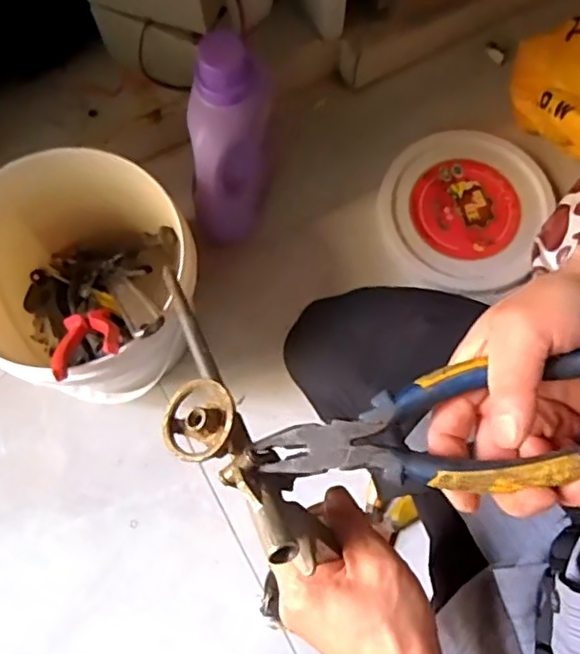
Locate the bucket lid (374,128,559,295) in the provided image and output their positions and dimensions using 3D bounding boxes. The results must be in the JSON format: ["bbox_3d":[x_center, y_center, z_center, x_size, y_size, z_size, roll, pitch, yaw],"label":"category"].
[{"bbox_3d":[0.214,-0.147,0.771,0.195,0.013,0.211,0,75,-1],"label":"bucket lid"}]

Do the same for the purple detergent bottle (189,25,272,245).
[{"bbox_3d":[-0.066,-0.189,0.657,0.076,0.250,0.064,5,47,1],"label":"purple detergent bottle"}]

